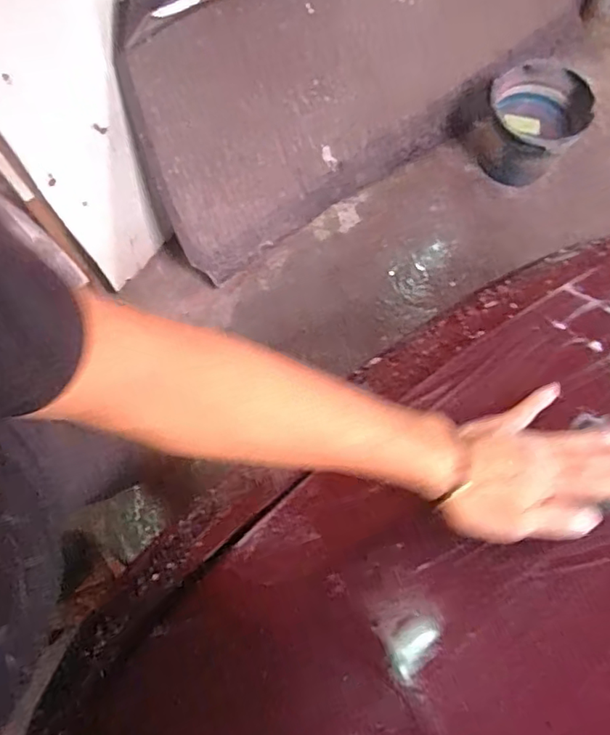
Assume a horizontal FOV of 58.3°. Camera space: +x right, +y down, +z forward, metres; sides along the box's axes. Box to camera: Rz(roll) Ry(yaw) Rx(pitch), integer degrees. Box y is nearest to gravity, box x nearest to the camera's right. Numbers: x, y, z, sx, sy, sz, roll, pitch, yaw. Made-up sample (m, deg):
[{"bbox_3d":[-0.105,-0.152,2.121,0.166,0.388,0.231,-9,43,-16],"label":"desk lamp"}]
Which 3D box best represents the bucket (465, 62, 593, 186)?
[{"bbox_3d":[0.590,-0.649,1.455,0.254,0.201,0.239,0,72,-1],"label":"bucket"}]

